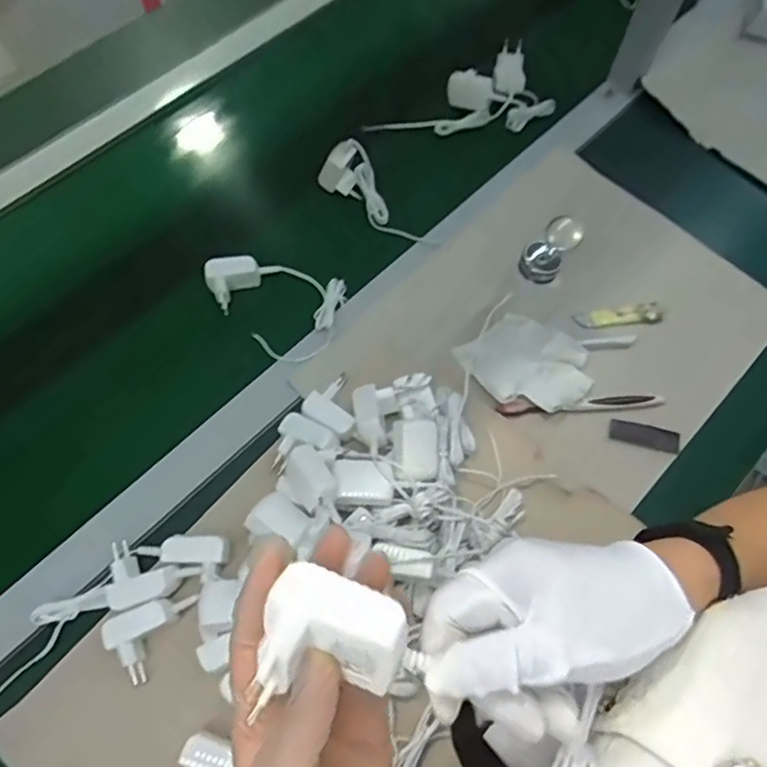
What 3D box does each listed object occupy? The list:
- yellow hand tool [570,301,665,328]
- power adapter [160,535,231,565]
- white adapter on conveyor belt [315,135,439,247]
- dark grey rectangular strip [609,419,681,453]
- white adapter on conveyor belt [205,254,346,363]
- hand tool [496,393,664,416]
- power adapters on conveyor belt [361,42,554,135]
[{"bbox_3d":[0.278,-0.079,0.718,0.104,0.019,0.021,-8,65,-5],"label":"yellow hand tool"},{"bbox_3d":[-0.176,0.156,0.568,0.061,0.020,0.025,4,67,-2],"label":"power adapter"},{"bbox_3d":[-0.005,-0.222,0.751,0.166,0.077,0.031,47,36,4],"label":"white adapter on conveyor belt"},{"bbox_3d":[0.279,0.055,0.645,0.074,0.006,0.027,13,67,2],"label":"dark grey rectangular strip"},{"bbox_3d":[-0.131,-0.090,0.689,0.158,0.029,0.118,16,68,3],"label":"white adapter on conveyor belt"},{"bbox_3d":[0.217,0.022,0.660,0.186,0.018,0.019,-3,68,-5],"label":"hand tool"},{"bbox_3d":[0.104,-0.375,0.827,0.242,0.089,0.094,-18,70,-10],"label":"power adapters on conveyor belt"}]

